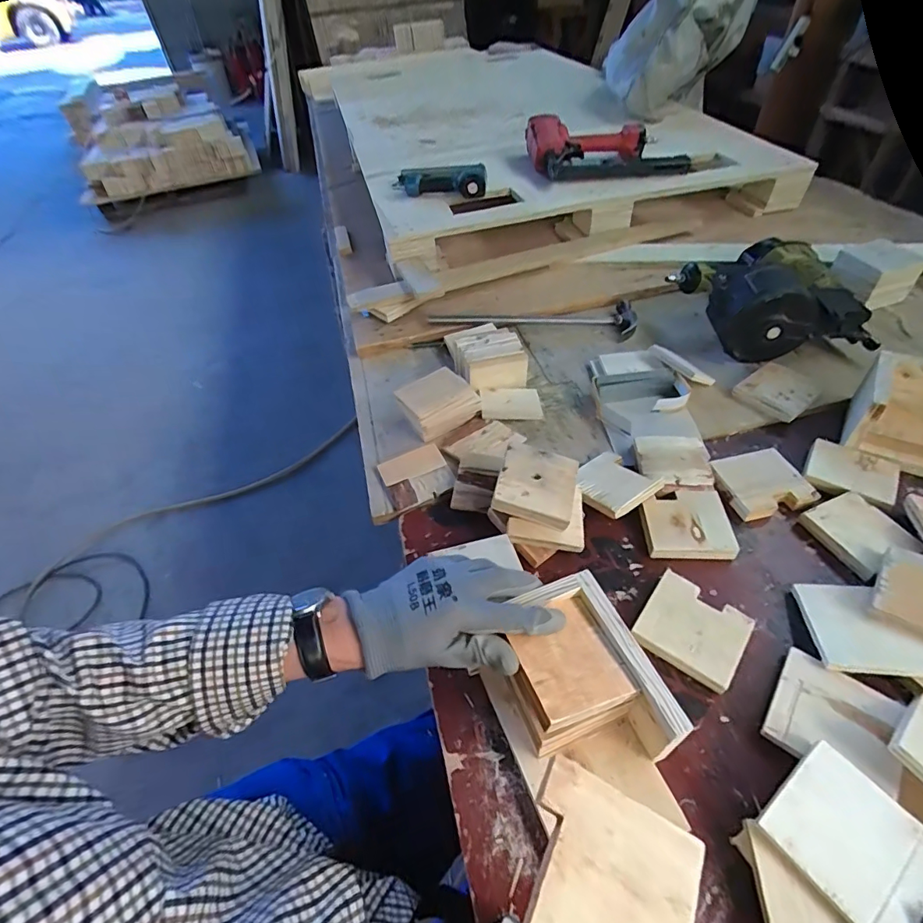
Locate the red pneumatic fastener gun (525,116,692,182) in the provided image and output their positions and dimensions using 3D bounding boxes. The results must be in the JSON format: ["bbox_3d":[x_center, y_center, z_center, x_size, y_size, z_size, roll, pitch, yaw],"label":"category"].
[{"bbox_3d":[0.314,-0.698,1.056,0.313,0.086,0.225,-3,46,2],"label":"red pneumatic fastener gun"}]

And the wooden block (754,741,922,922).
[{"bbox_3d":[0.279,0.271,0.343,0.087,0.018,0.091,-33,54,-21],"label":"wooden block"}]

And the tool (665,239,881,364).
[{"bbox_3d":[0.497,-0.250,0.757,0.216,0.115,0.245,-30,53,-19],"label":"tool"}]

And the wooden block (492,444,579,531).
[{"bbox_3d":[0.087,0.026,0.550,0.086,0.015,0.088,18,59,-1],"label":"wooden block"}]

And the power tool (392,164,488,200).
[{"bbox_3d":[-0.046,-0.602,1.034,0.208,0.060,0.065,2,46,7],"label":"power tool"}]

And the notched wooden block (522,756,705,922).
[{"bbox_3d":[0.073,0.216,0.243,0.085,0.013,0.084,19,51,21],"label":"notched wooden block"}]

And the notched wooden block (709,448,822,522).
[{"bbox_3d":[0.368,0.025,0.590,0.096,0.018,0.088,-13,50,-5],"label":"notched wooden block"}]

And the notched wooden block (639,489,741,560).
[{"bbox_3d":[0.258,0.070,0.555,0.091,0.022,0.086,-3,46,2],"label":"notched wooden block"}]

